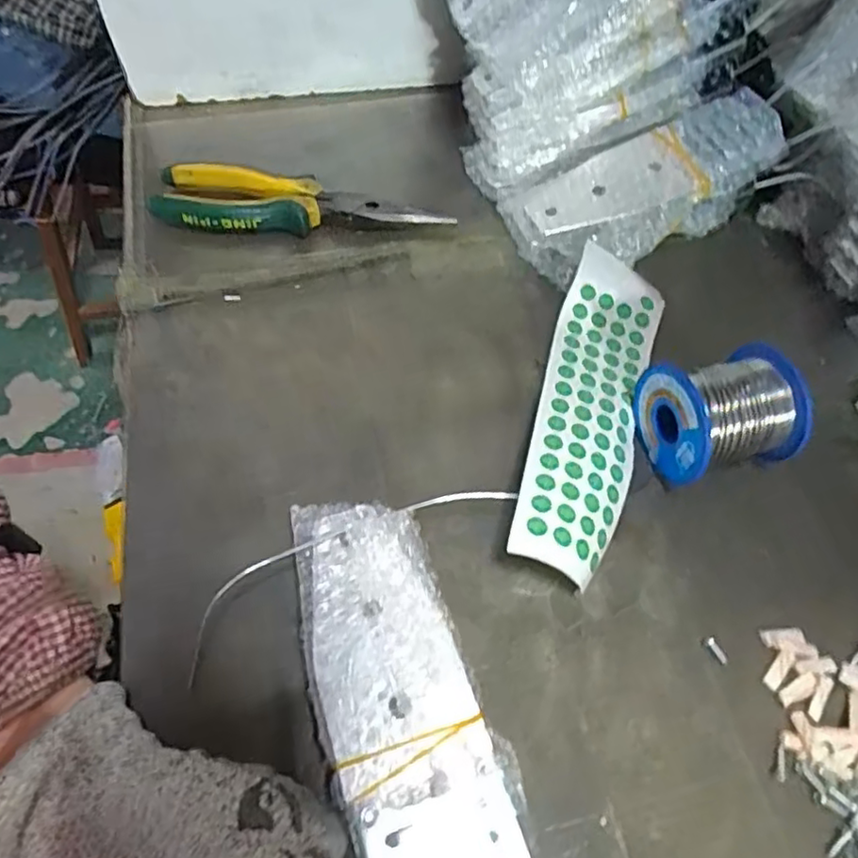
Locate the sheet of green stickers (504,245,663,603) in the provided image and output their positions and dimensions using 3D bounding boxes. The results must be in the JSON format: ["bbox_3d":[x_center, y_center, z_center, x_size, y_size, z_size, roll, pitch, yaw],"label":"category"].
[{"bbox_3d":[0.093,-0.016,0.357,0.060,0.013,0.211,26,56,-7],"label":"sheet of green stickers"}]

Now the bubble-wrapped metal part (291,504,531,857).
[{"bbox_3d":[-0.013,0.108,0.260,0.063,0.012,0.177,-19,63,-11],"label":"bubble-wrapped metal part"}]

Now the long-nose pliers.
[{"bbox_3d":[-0.088,-0.149,0.438,0.195,0.022,0.046,8,60,3],"label":"long-nose pliers"}]

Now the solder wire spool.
[{"bbox_3d":[0.156,-0.006,0.343,0.074,0.051,0.058,-11,60,-9],"label":"solder wire spool"}]

